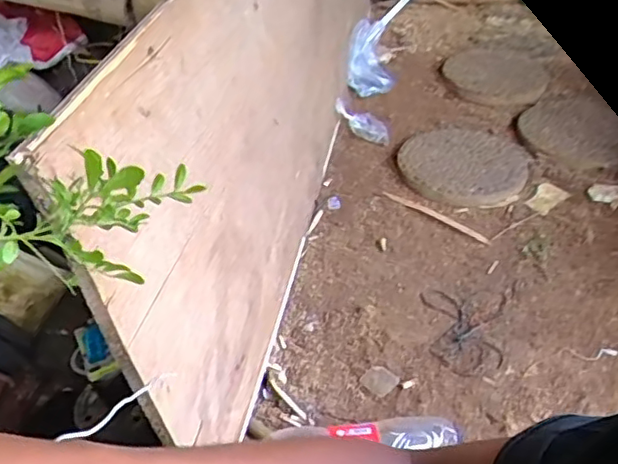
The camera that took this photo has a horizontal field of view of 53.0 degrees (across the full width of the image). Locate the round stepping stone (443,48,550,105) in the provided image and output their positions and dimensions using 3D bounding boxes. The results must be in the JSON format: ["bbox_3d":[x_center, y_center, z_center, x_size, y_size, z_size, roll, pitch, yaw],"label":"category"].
[{"bbox_3d":[0.492,-0.415,1.624,0.292,0.063,0.235,16,41,17],"label":"round stepping stone"}]

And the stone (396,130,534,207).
[{"bbox_3d":[0.342,-0.150,1.385,0.287,0.032,0.270,1,39,-1],"label":"stone"}]

